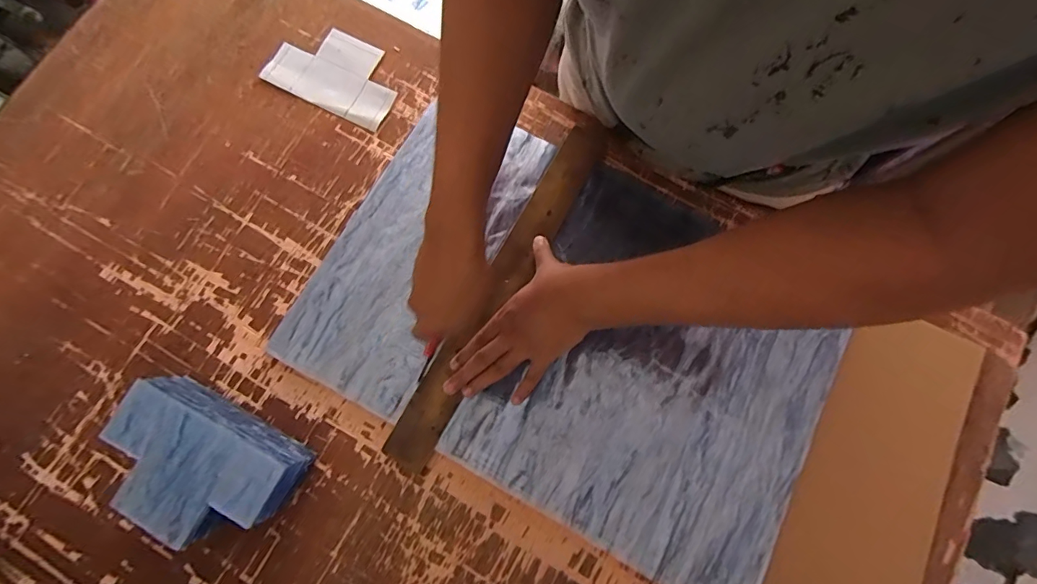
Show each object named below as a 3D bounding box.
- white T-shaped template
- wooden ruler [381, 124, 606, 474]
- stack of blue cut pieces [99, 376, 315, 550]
[{"bbox_3d":[-0.231,-0.282,0.597,0.165,0.004,0.104,26,79,6],"label":"white T-shaped template"},{"bbox_3d":[-0.017,-0.011,0.535,0.047,0.008,0.443,30,79,1],"label":"wooden ruler"},{"bbox_3d":[-0.308,0.171,0.461,0.170,0.073,0.108,28,79,6],"label":"stack of blue cut pieces"}]

